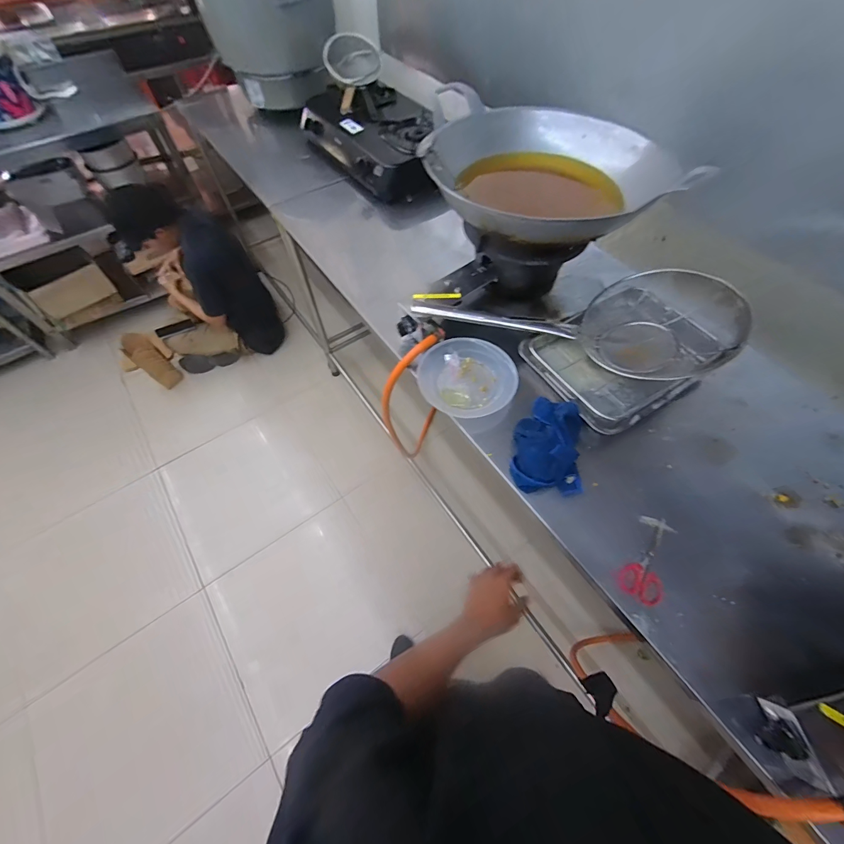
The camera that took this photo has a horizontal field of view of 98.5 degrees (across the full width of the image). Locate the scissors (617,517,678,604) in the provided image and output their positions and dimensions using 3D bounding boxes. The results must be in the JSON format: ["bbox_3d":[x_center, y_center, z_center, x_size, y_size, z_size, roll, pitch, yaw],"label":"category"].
[{"bbox_3d":[0.396,0.234,0.631,0.067,0.010,0.150,30,65,17],"label":"scissors"}]

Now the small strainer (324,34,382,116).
[{"bbox_3d":[-0.234,-1.231,1.263,0.188,0.120,0.336,-5,60,-2],"label":"small strainer"}]

